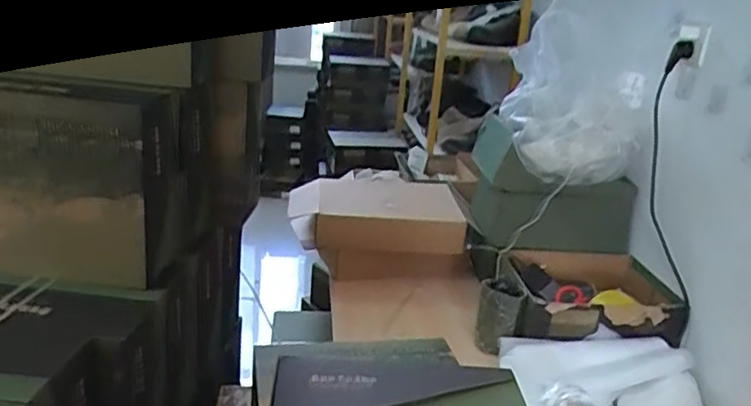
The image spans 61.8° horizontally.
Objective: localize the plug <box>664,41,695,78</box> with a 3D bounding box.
[{"bbox_3d":[0.634,-0.303,1.317,0.042,0.084,0.021,33,12,-17],"label":"plug"}]

